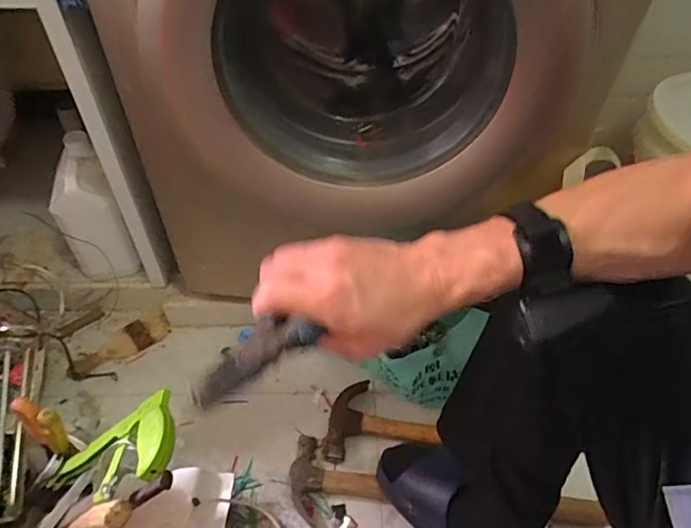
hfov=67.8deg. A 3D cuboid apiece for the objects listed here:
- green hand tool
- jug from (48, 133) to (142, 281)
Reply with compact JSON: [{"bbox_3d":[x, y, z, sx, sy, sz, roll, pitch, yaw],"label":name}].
[{"bbox_3d":[-0.261,0.212,0.583,0.023,0.286,0.109,41,45,-24],"label":"green hand tool"},{"bbox_3d":[-0.438,-0.084,0.888,0.104,0.212,0.133,-20,52,-19],"label":"jug"}]

